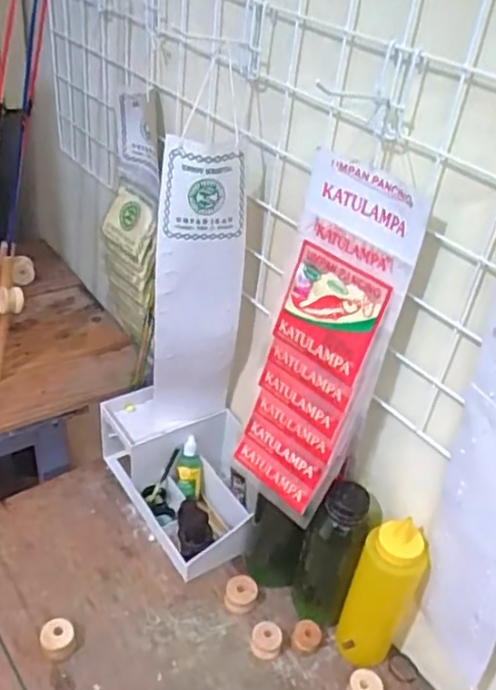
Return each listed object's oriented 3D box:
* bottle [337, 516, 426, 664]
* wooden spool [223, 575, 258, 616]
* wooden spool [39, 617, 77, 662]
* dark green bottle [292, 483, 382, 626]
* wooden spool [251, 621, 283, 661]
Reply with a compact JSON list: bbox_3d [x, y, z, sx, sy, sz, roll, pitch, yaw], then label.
[{"bbox_3d":[0.130,0.251,0.652,0.068,0.189,0.055,24,39,21],"label":"bottle"},{"bbox_3d":[-0.008,0.281,0.729,0.034,0.035,0.033,5,36,-3],"label":"wooden spool"},{"bbox_3d":[-0.196,0.304,0.666,0.035,0.026,0.035,5,36,-3],"label":"wooden spool"},{"bbox_3d":[0.091,0.225,0.691,0.064,0.186,0.057,17,37,13],"label":"dark green bottle"},{"bbox_3d":[0.020,0.316,0.690,0.030,0.024,0.030,5,36,-3],"label":"wooden spool"}]

